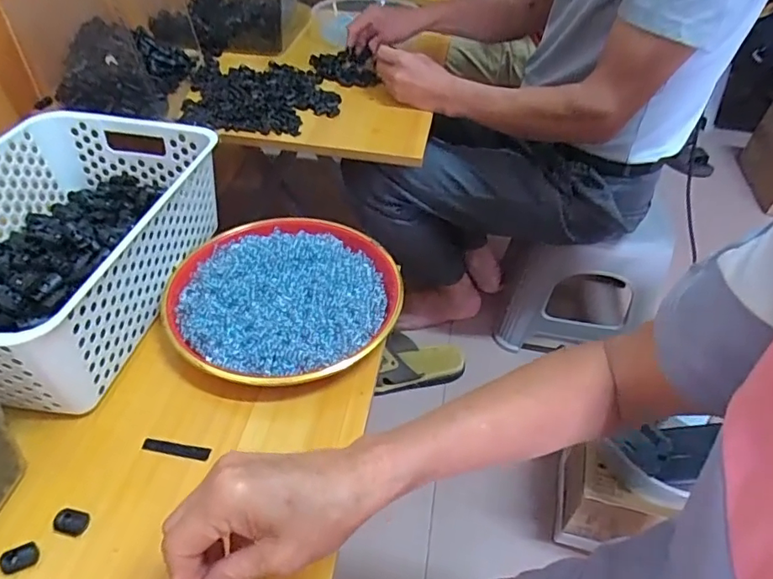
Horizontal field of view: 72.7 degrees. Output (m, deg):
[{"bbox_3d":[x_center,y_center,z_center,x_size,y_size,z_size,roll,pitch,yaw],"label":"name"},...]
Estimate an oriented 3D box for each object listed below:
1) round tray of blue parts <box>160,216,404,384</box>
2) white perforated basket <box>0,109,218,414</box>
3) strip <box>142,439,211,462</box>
[{"bbox_3d":[-0.096,0.008,0.510,0.204,0.033,0.211,2,45,-2],"label":"round tray of blue parts"},{"bbox_3d":[-0.302,-0.040,0.489,0.204,0.107,0.302,11,45,6],"label":"white perforated basket"},{"bbox_3d":[-0.164,0.124,0.410,0.052,0.004,0.010,9,45,5],"label":"strip"}]

